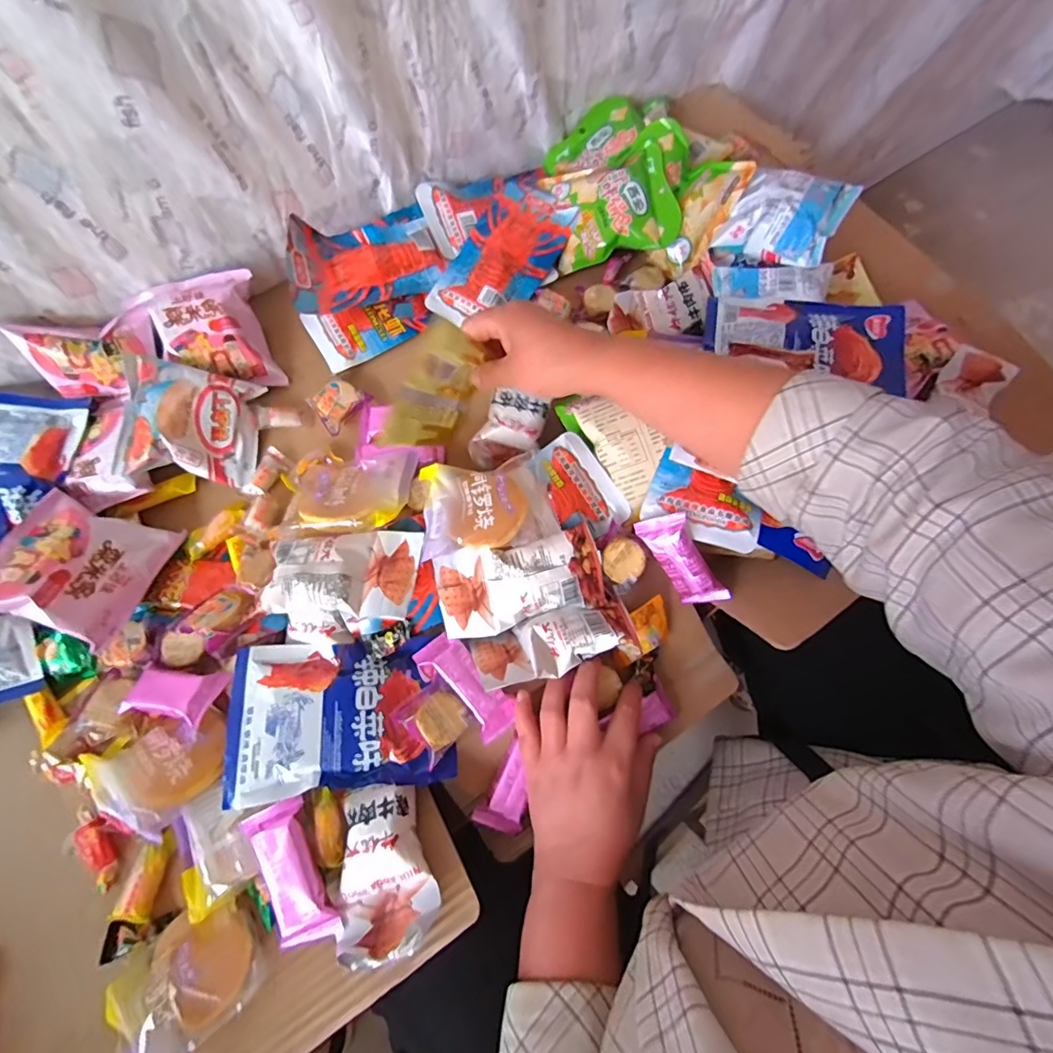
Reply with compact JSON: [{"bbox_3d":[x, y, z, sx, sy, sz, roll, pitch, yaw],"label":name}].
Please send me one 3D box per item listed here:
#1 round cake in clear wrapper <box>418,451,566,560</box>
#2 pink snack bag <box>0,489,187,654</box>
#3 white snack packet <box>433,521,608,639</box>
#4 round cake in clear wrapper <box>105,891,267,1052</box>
[{"bbox_3d":[-0.034,-0.022,0.415,0.118,0.045,0.088,-5,72,-1],"label":"round cake in clear wrapper"},{"bbox_3d":[-0.392,0.033,0.420,0.115,0.064,0.108,14,73,5],"label":"pink snack bag"},{"bbox_3d":[-0.005,0.044,0.410,0.138,0.028,0.069,-12,73,-3],"label":"white snack packet"},{"bbox_3d":[-0.240,0.322,0.337,0.087,0.034,0.100,41,77,12],"label":"round cake in clear wrapper"}]

